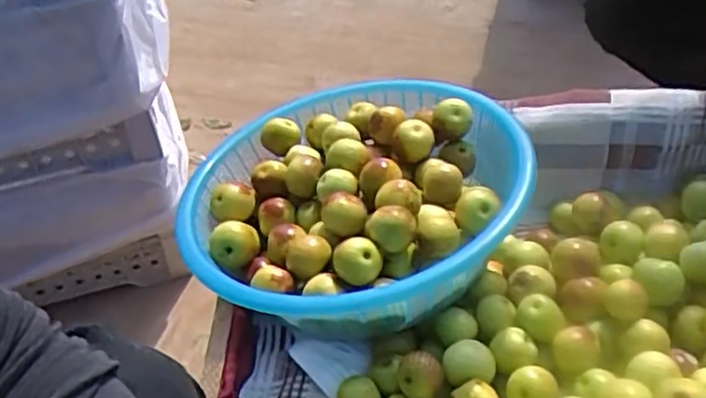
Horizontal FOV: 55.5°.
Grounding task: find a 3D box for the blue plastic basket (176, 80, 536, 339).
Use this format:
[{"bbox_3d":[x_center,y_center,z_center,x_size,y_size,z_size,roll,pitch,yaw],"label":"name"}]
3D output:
[{"bbox_3d":[0.002,0.002,0.546,0.276,0.086,0.271,-10,40,10],"label":"blue plastic basket"}]

